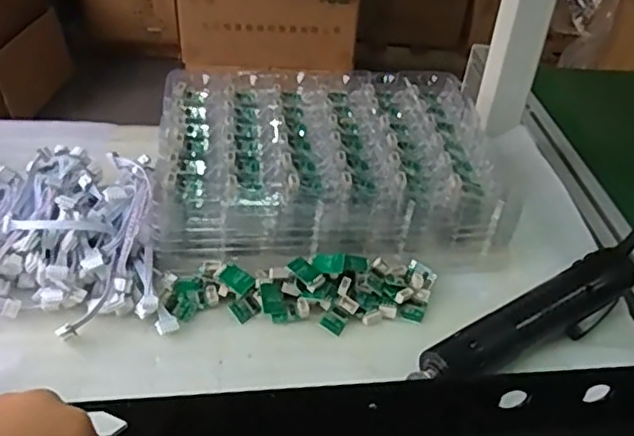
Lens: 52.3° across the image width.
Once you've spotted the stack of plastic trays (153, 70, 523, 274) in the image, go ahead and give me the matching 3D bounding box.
[{"bbox_3d":[0.009,-0.047,0.563,0.284,0.068,0.221,-1,37,-9],"label":"stack of plastic trays"}]

